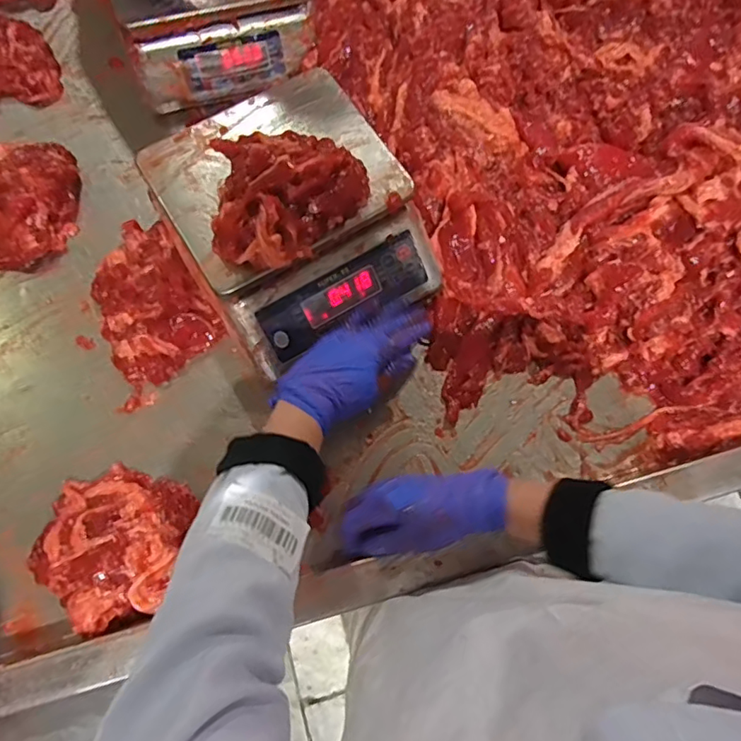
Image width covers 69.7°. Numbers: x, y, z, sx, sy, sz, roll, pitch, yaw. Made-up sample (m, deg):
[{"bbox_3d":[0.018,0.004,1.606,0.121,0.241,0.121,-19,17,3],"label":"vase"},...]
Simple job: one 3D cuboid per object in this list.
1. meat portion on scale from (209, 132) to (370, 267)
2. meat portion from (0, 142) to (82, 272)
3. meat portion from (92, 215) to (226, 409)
[{"bbox_3d":[-0.077,-0.166,0.494,0.141,0.046,0.138,0,76,-1],"label":"meat portion on scale"},{"bbox_3d":[-0.421,-0.198,0.611,0.148,0.031,0.164,2,76,-1],"label":"meat portion"},{"bbox_3d":[-0.237,-0.074,0.582,0.120,0.031,0.203,-18,77,-6],"label":"meat portion"}]

